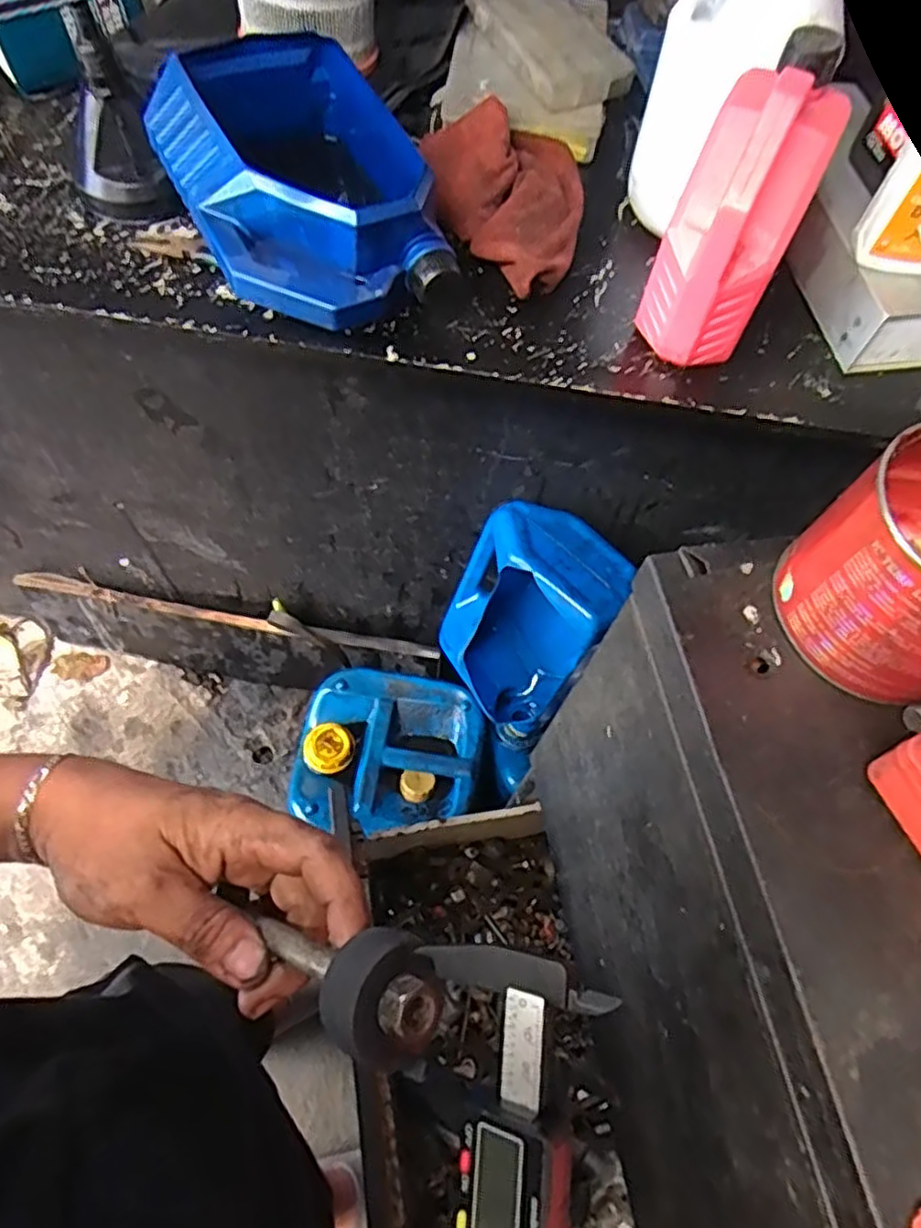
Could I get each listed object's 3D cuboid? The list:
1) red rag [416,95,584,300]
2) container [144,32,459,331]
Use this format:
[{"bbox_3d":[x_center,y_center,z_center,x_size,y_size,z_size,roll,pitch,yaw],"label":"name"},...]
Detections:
[{"bbox_3d":[0.057,-0.427,0.723,0.154,0.037,0.251,-10,64,-8],"label":"red rag"},{"bbox_3d":[-0.143,-0.391,0.655,0.237,0.105,0.309,-14,65,-10],"label":"container"}]

